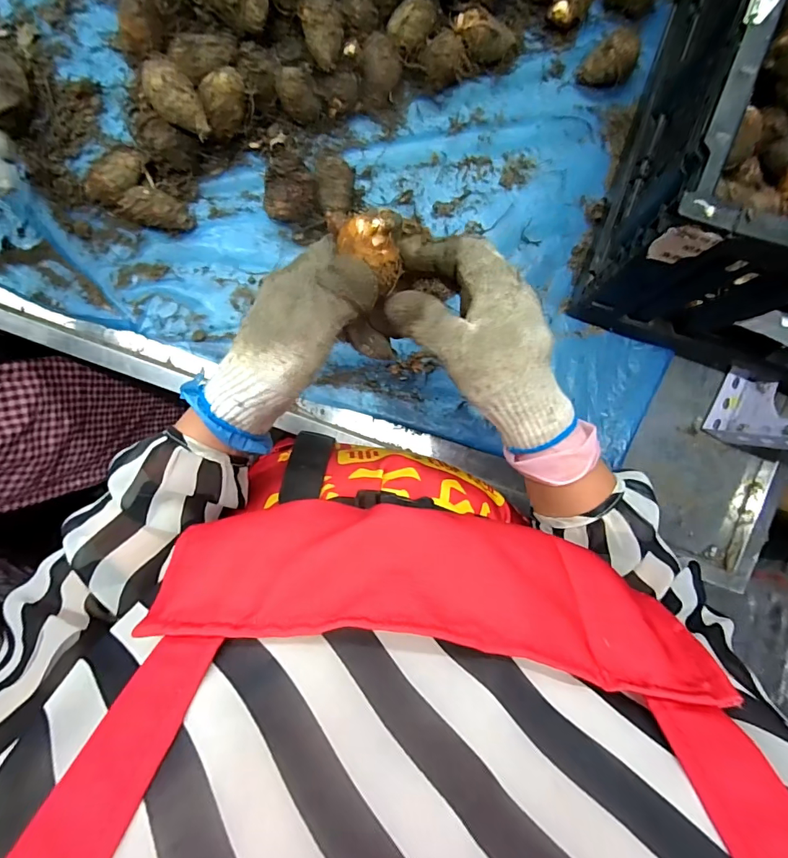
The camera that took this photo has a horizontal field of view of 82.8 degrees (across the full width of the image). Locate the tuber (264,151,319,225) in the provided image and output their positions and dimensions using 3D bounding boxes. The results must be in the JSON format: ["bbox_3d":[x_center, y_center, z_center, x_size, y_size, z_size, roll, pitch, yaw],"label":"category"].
[{"bbox_3d":[-0.100,-0.236,0.441,0.049,0.042,0.061,8,91,-5],"label":"tuber"}]

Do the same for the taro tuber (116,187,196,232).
[{"bbox_3d":[-0.235,-0.215,0.439,0.065,0.033,0.034,8,91,-5],"label":"taro tuber"}]

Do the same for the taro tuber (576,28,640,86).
[{"bbox_3d":[0.221,-0.373,0.456,0.050,0.035,0.041,-31,94,-3],"label":"taro tuber"}]

